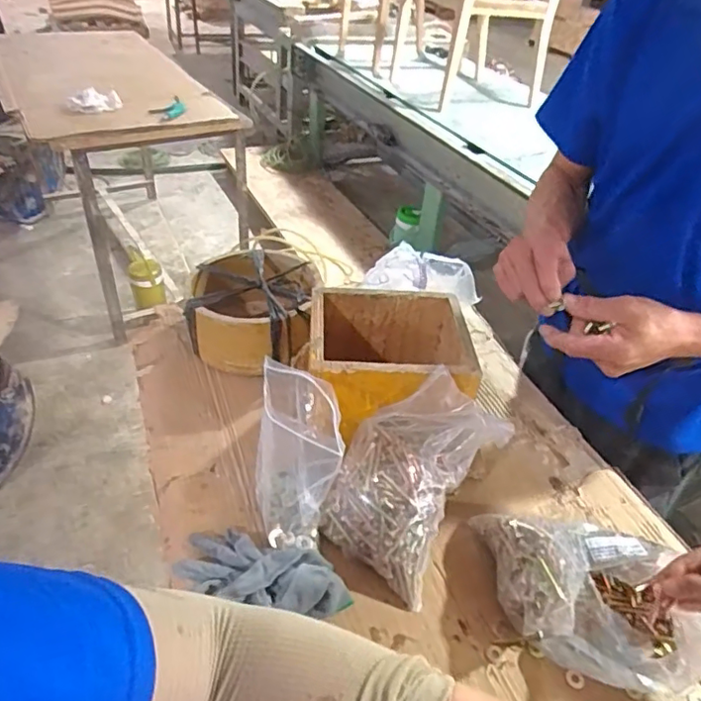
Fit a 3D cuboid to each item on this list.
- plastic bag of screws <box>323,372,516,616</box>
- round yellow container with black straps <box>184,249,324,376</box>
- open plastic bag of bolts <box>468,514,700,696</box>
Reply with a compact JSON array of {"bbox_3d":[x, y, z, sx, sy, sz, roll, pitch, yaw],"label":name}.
[{"bbox_3d":[0.071,0.142,0.668,0.154,0.141,0.209,25,42,21],"label":"plastic bag of screws"},{"bbox_3d":[-0.160,-0.068,0.934,0.192,0.108,0.211,4,39,-3],"label":"round yellow container with black straps"},{"bbox_3d":[0.253,0.266,0.610,0.216,0.068,0.190,9,39,3],"label":"open plastic bag of bolts"}]

